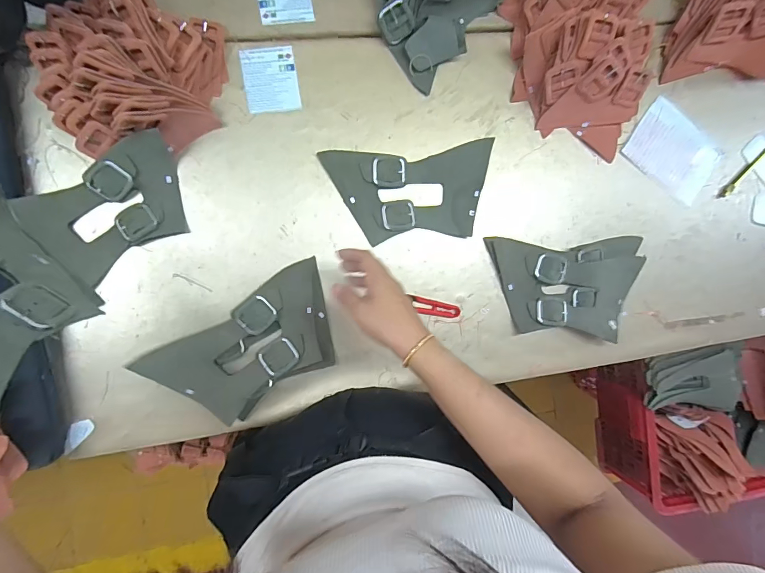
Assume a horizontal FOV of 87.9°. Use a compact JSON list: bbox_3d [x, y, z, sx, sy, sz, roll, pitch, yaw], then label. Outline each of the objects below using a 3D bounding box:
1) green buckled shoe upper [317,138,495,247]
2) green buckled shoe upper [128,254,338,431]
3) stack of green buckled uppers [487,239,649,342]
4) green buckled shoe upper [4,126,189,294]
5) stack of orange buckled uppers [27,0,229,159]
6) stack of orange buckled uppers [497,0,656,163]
[{"bbox_3d":[0.047,-0.137,0.571,0.238,0.020,0.133,-7,94,-9],"label":"green buckled shoe upper"},{"bbox_3d":[-0.176,0.088,0.536,0.255,0.030,0.137,-33,97,-6],"label":"green buckled shoe upper"},{"bbox_3d":[0.288,0.001,0.604,0.248,0.034,0.148,-1,93,-9],"label":"stack of green buckled uppers"},{"bbox_3d":[-0.344,-0.095,0.505,0.196,0.026,0.122,-30,97,-7],"label":"green buckled shoe upper"},{"bbox_3d":[-0.302,-0.252,0.476,0.188,0.098,0.204,5,92,-9],"label":"stack of orange buckled uppers"},{"bbox_3d":[0.304,-0.324,0.565,0.213,0.078,0.259,-15,95,-8],"label":"stack of orange buckled uppers"}]

